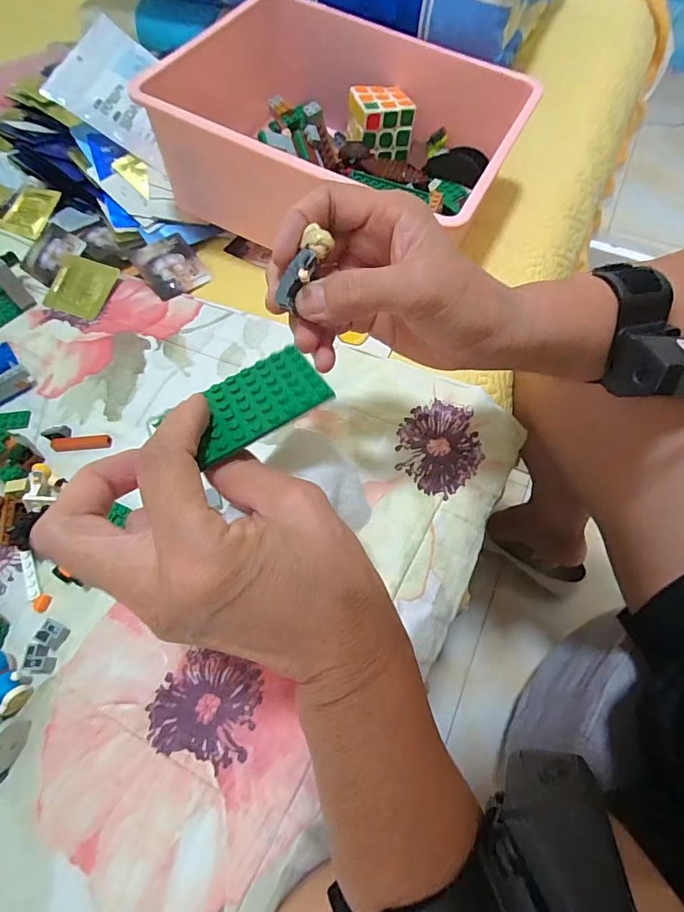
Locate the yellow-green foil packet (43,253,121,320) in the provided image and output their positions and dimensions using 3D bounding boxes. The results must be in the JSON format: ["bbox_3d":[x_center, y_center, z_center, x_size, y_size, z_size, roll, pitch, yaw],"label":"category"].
[{"bbox_3d":[-0.265,-0.170,0.463,0.066,0.006,0.059,21,83,13],"label":"yellow-green foil packet"}]

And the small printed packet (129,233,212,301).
[{"bbox_3d":[-0.176,-0.194,0.469,0.058,0.006,0.070,-35,83,-20],"label":"small printed packet"}]

